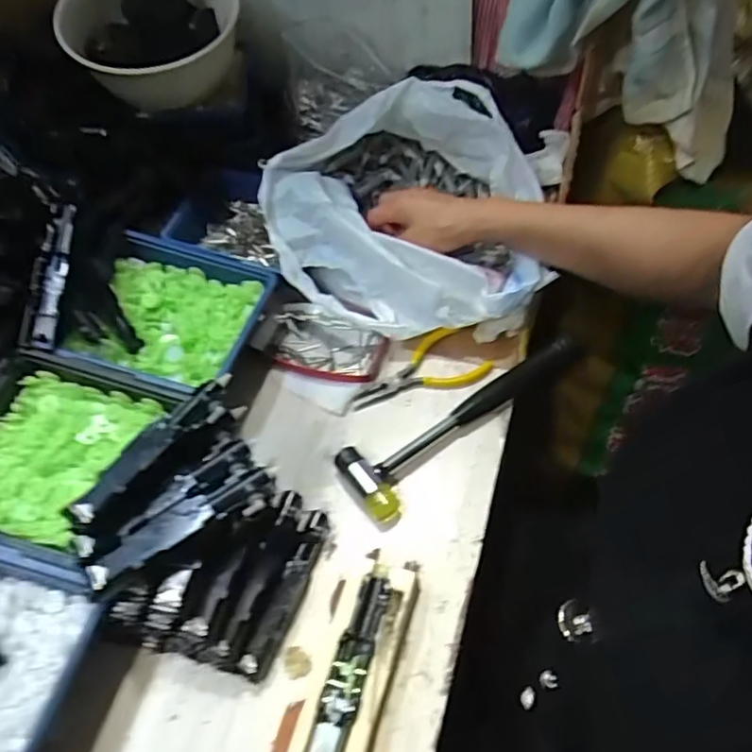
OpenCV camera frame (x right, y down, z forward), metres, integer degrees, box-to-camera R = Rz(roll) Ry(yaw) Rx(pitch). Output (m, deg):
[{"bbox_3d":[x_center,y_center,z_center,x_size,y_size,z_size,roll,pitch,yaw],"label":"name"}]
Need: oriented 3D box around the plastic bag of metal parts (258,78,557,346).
[{"bbox_3d":[0.020,-0.160,0.545,0.233,0.119,0.247,-12,54,-5],"label":"plastic bag of metal parts"}]

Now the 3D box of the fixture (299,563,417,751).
[{"bbox_3d":[-0.010,0.191,0.379,0.038,0.027,0.138,14,57,14],"label":"fixture"}]

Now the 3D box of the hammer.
[{"bbox_3d":[0.076,0.028,0.490,0.233,0.023,0.056,-34,59,-19],"label":"hammer"}]

